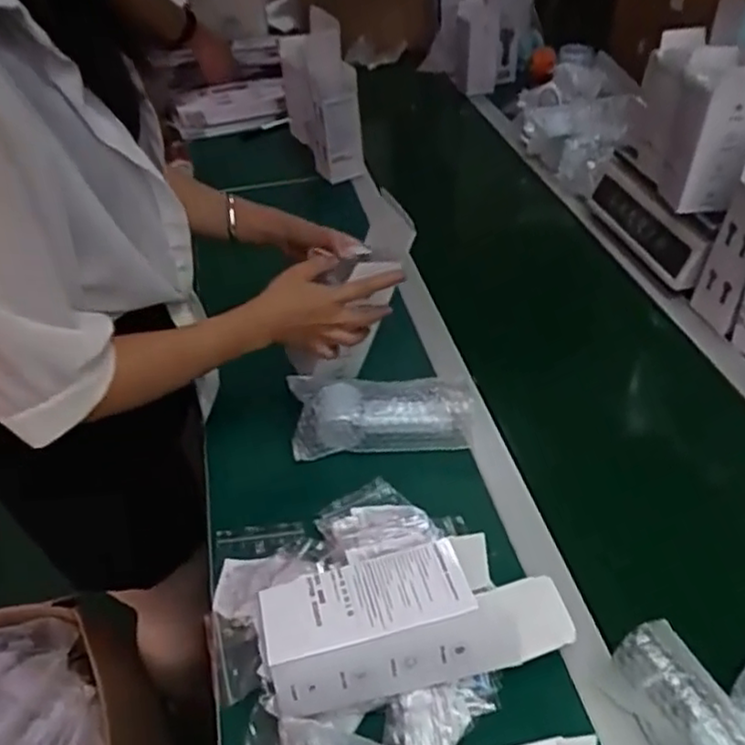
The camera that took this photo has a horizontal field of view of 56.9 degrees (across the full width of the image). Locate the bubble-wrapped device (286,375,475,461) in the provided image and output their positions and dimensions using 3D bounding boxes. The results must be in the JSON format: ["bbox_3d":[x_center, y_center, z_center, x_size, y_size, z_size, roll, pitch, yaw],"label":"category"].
[{"bbox_3d":[0.010,0.047,0.785,0.201,0.060,0.077,0,41,4],"label":"bubble-wrapped device"}]

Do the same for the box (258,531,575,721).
[{"bbox_3d":[0.037,0.197,0.555,0.248,0.063,0.088,-11,41,-8],"label":"box"}]

